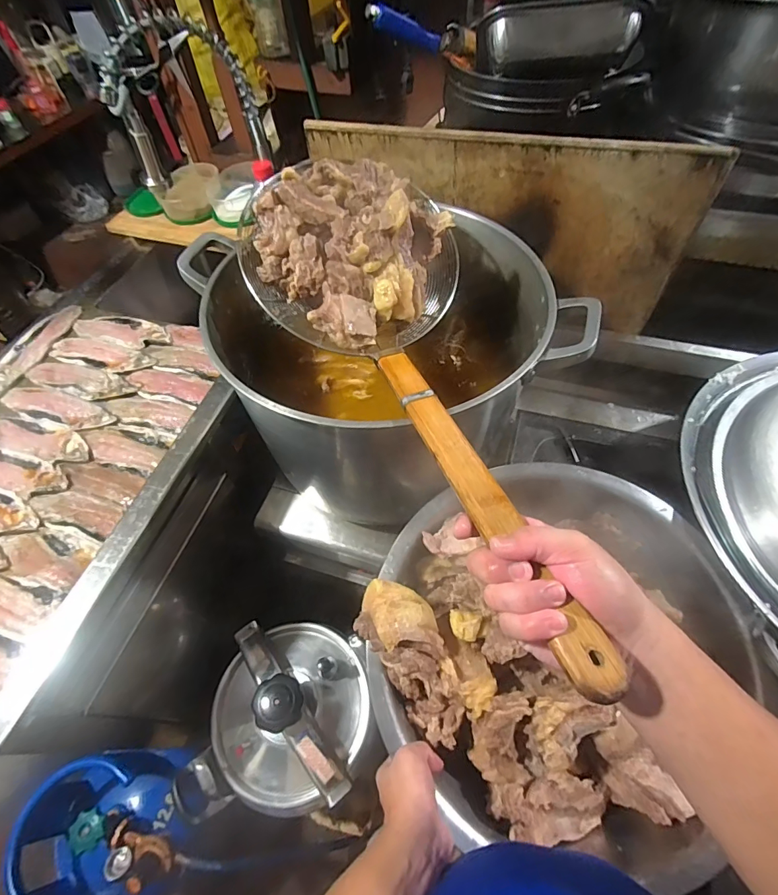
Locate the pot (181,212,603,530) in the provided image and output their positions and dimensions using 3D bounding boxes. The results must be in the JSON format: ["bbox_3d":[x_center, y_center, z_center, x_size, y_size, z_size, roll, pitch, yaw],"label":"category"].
[{"bbox_3d":[0.007,-0.096,0.656,0.425,0.322,0.381,-23,58,-12],"label":"pot"}]

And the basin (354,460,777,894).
[{"bbox_3d":[0.201,0.242,0.555,0.415,0.146,0.436,-1,56,2],"label":"basin"}]

